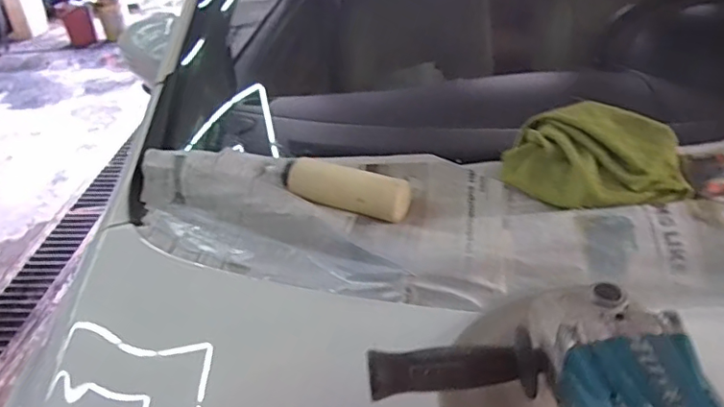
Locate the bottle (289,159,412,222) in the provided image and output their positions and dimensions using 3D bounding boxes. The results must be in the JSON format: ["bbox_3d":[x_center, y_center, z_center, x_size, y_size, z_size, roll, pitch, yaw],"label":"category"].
[{"bbox_3d":[-0.023,-0.020,0.677,0.161,0.046,0.050,11,37,25],"label":"bottle"}]

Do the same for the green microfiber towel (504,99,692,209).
[{"bbox_3d":[0.270,-0.054,0.634,0.197,0.079,0.102,12,37,25],"label":"green microfiber towel"}]

